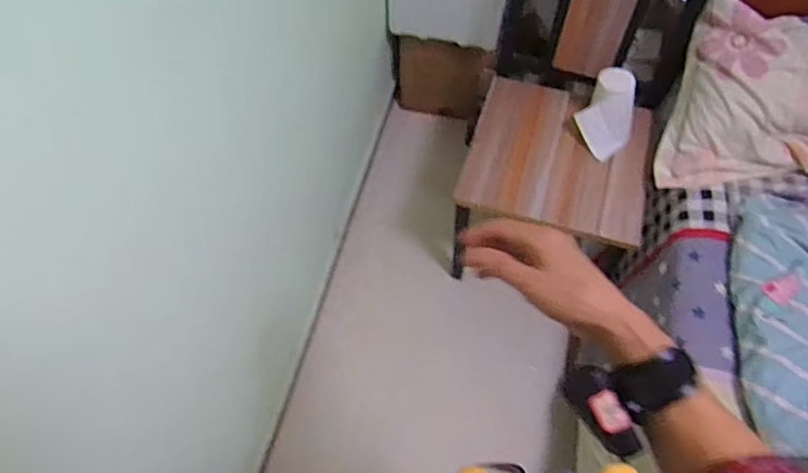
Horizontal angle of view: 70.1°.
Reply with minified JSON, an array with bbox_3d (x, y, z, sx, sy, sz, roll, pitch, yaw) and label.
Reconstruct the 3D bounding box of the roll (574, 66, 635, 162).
[{"bbox_3d":[0.447,-0.274,1.257,0.109,0.125,0.128,-40,71,-18],"label":"roll"}]

